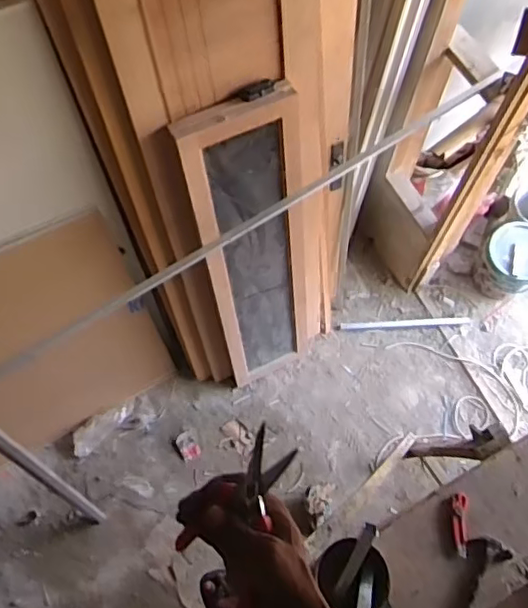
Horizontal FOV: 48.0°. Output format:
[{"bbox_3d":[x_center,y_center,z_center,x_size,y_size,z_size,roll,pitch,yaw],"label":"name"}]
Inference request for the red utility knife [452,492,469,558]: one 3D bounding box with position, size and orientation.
[{"bbox_3d":[0.492,0.551,1.492,0.045,0.023,0.148,11,67,3],"label":"red utility knife"}]

